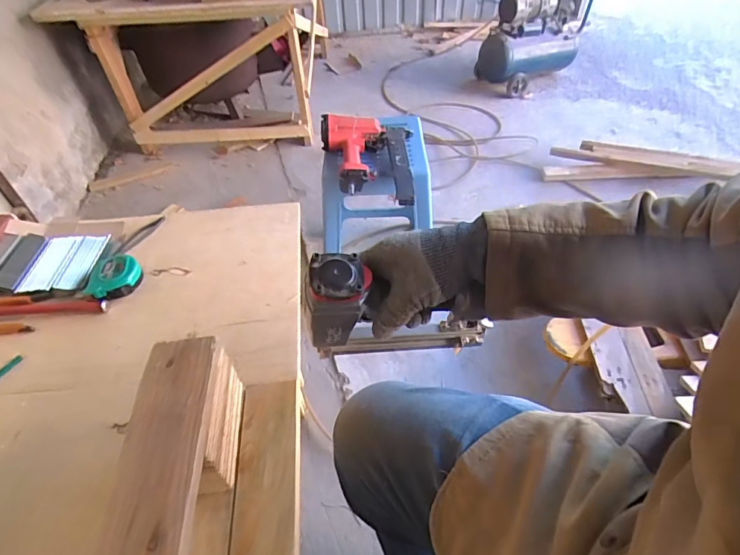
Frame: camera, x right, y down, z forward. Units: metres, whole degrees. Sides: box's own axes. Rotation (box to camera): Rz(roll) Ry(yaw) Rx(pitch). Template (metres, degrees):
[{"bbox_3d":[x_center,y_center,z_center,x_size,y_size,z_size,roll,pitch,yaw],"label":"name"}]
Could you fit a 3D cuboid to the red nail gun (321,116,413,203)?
[{"bbox_3d":[-0.013,-0.300,1.086,0.236,0.079,0.281,-1,47,3],"label":"red nail gun"}]

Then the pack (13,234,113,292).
[{"bbox_3d":[-0.479,-0.024,0.682,0.098,0.012,0.116,0,48,4],"label":"pack"}]

